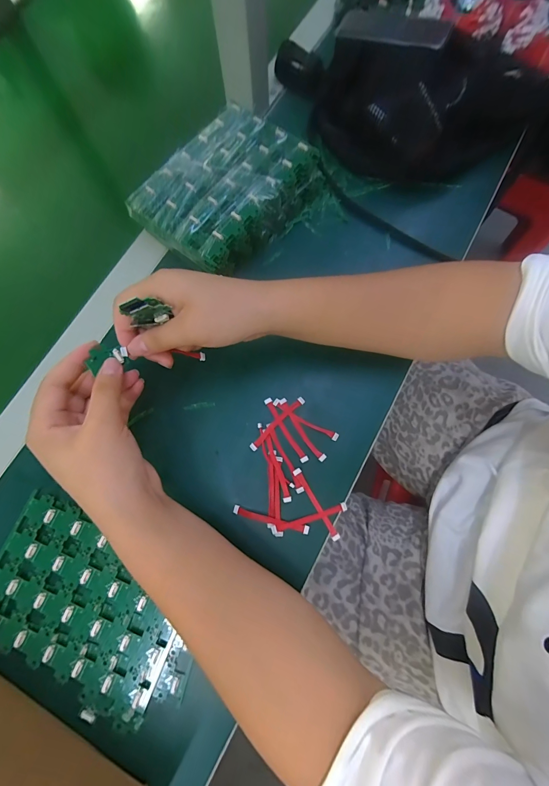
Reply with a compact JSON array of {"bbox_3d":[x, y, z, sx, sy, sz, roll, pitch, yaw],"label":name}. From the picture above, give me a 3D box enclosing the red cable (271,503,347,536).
[{"bbox_3d":[0.032,0.116,0.288,0.071,0.004,0.010,-16,77,-5],"label":"red cable"}]

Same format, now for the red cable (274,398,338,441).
[{"bbox_3d":[0.030,0.027,0.309,0.071,0.004,0.010,30,78,7],"label":"red cable"}]

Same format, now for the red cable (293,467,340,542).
[{"bbox_3d":[0.039,0.102,0.290,0.007,0.004,0.071,-30,78,-8],"label":"red cable"}]

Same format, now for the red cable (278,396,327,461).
[{"bbox_3d":[0.026,0.036,0.308,0.010,0.004,0.071,-33,79,-8],"label":"red cable"}]

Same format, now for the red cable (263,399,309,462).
[{"bbox_3d":[0.011,0.036,0.308,0.009,0.004,0.071,-30,78,-8],"label":"red cable"}]

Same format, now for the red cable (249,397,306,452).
[{"bbox_3d":[0.003,0.029,0.309,0.071,0.004,0.008,-44,80,-10],"label":"red cable"}]

